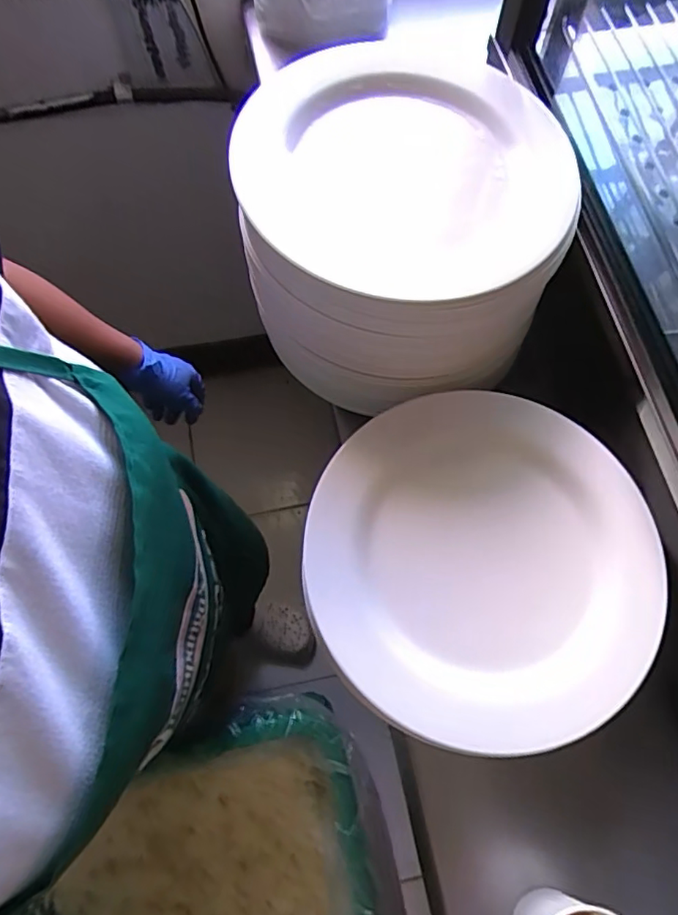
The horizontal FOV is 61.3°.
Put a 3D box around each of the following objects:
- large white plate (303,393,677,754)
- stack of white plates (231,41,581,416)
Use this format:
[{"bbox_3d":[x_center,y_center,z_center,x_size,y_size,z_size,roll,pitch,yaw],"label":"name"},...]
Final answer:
[{"bbox_3d":[0.099,0.071,0.405,0.234,0.024,0.238,0,69,-1],"label":"large white plate"},{"bbox_3d":[0.054,-0.178,0.472,0.228,0.147,0.258,20,70,6],"label":"stack of white plates"}]

